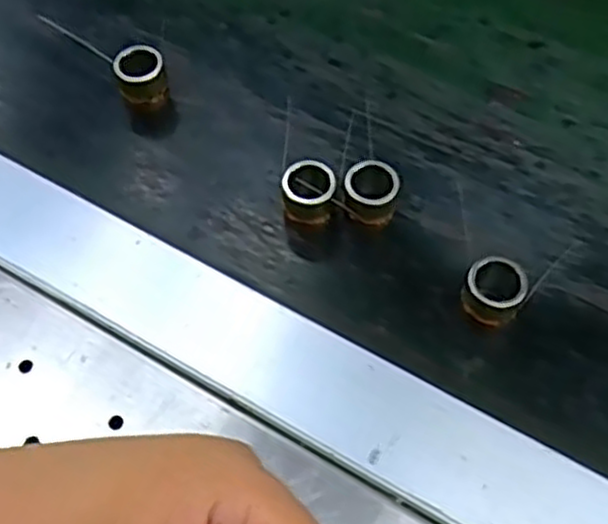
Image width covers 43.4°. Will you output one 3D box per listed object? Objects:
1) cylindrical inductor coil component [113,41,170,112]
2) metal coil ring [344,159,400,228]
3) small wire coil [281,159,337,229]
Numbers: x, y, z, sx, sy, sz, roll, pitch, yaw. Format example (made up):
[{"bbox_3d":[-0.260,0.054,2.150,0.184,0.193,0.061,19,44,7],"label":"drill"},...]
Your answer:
[{"bbox_3d":[-0.070,-0.079,0.331,0.020,0.025,0.018,-14,60,-8],"label":"cylindrical inductor coil component"},{"bbox_3d":[0.026,-0.025,0.296,0.019,0.022,0.018,0,59,0],"label":"metal coil ring"},{"bbox_3d":[0.002,-0.025,0.296,0.019,0.022,0.020,0,59,0],"label":"small wire coil"}]

